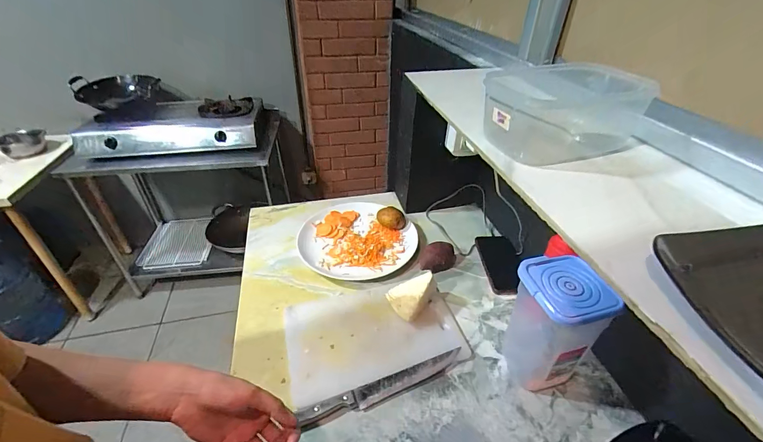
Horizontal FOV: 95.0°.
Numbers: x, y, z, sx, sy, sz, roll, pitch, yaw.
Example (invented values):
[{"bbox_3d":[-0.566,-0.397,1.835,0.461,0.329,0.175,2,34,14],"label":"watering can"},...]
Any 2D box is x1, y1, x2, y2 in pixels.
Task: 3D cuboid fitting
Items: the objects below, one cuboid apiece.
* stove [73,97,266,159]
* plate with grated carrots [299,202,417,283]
[{"bbox_3d":[-0.911,-0.419,1.558,0.686,0.113,0.355,-6,37,-8],"label":"stove"},{"bbox_3d":[-0.060,0.032,0.804,0.245,0.057,0.255,0,37,0],"label":"plate with grated carrots"}]

